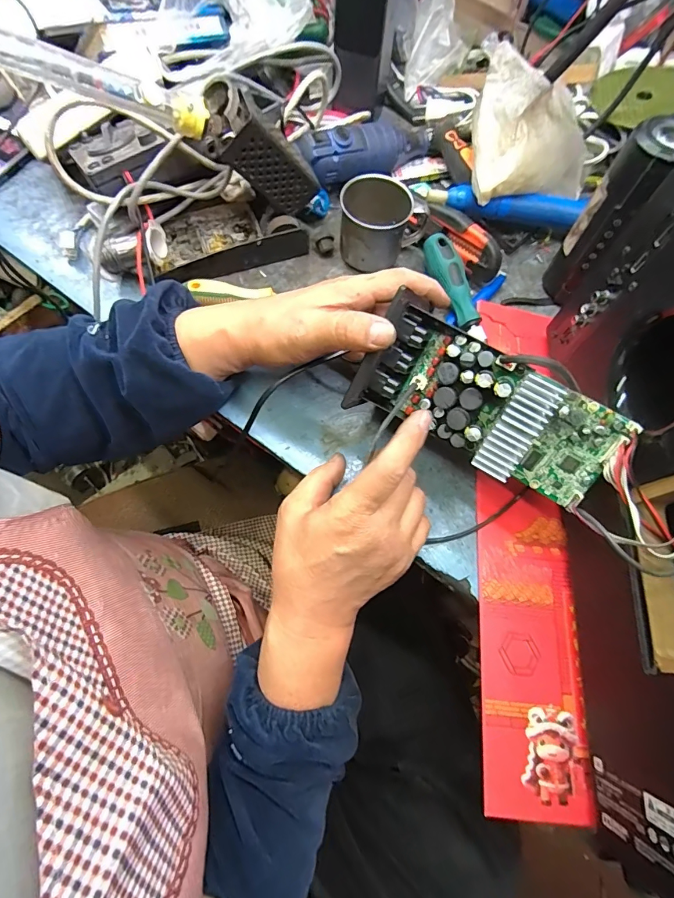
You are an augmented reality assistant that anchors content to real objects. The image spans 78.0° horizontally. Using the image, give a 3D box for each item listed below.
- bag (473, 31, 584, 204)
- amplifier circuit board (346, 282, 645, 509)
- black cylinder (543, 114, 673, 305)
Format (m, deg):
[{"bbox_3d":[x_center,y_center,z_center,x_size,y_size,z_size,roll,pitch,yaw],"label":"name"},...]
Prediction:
[{"bbox_3d":[0.188,-0.306,0.400,0.151,0.093,0.093,-21,72,-10],"label":"bag"},{"bbox_3d":[0.104,-0.029,0.294,0.179,0.045,0.082,29,111,4],"label":"amplifier circuit board"},{"bbox_3d":[0.230,-0.198,0.365,0.037,0.152,0.050,34,72,9],"label":"black cylinder"}]

